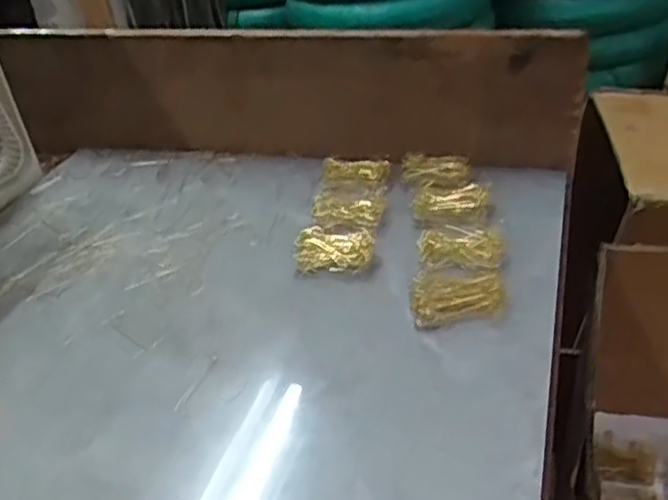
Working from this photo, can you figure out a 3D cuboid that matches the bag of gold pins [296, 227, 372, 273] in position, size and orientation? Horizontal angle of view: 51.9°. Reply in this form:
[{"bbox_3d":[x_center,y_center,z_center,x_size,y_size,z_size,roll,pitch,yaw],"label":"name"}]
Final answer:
[{"bbox_3d":[0.000,0.000,0.611,0.068,0.020,0.049,1,36,12],"label":"bag of gold pins"}]

